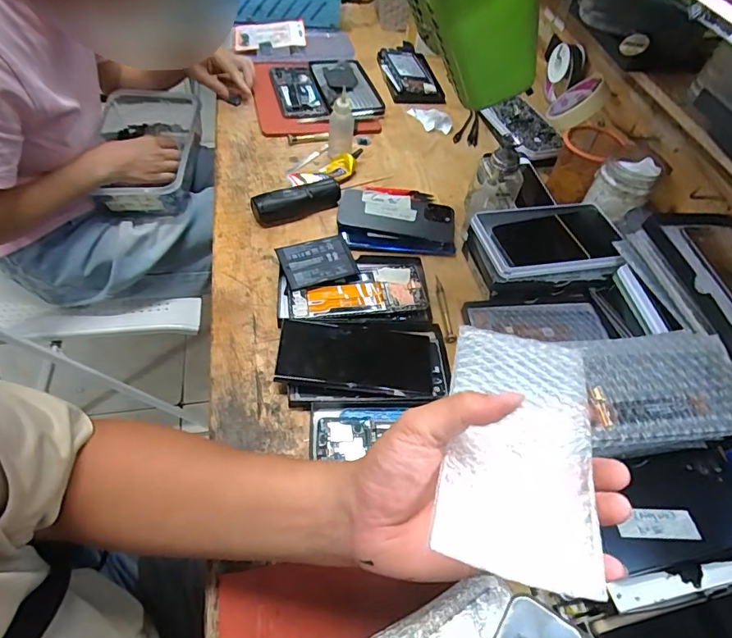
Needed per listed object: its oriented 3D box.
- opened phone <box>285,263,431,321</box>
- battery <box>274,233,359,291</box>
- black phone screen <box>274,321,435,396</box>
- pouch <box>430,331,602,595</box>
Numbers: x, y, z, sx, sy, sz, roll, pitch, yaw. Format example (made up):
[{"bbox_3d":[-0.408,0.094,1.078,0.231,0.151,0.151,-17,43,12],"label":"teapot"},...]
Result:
[{"bbox_3d":[-0.010,-0.035,0.550,0.162,0.008,0.082,-8,55,-9],"label":"opened phone"},{"bbox_3d":[-0.058,-0.070,0.564,0.087,0.006,0.061,-19,73,-19],"label":"battery"},{"bbox_3d":[-0.010,0.039,0.487,0.160,0.008,0.077,6,52,-6],"label":"black phone screen"},{"bbox_3d":[0.093,0.070,0.283,0.083,0.008,0.158,13,48,7],"label":"pouch"}]

